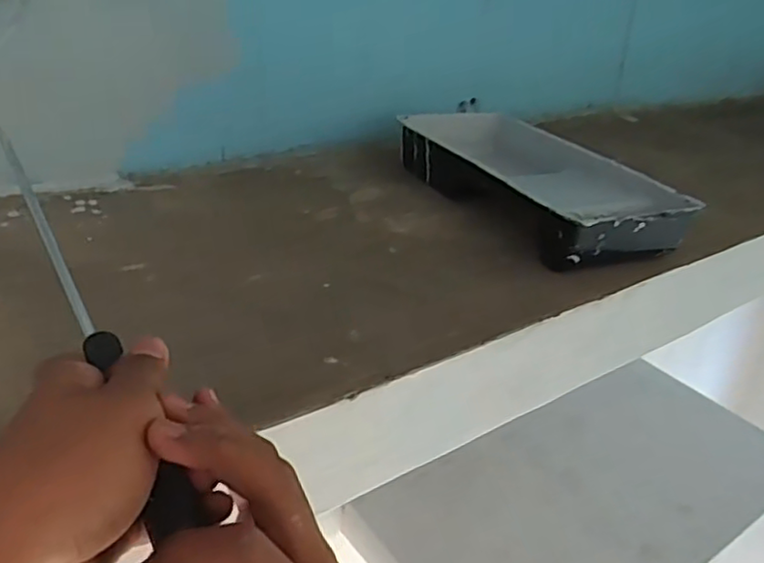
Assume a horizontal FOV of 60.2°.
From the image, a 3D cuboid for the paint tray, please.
[{"bbox_3d":[0.146,-0.102,0.676,0.153,0.061,0.328,-8,31,-23],"label":"paint tray"}]

